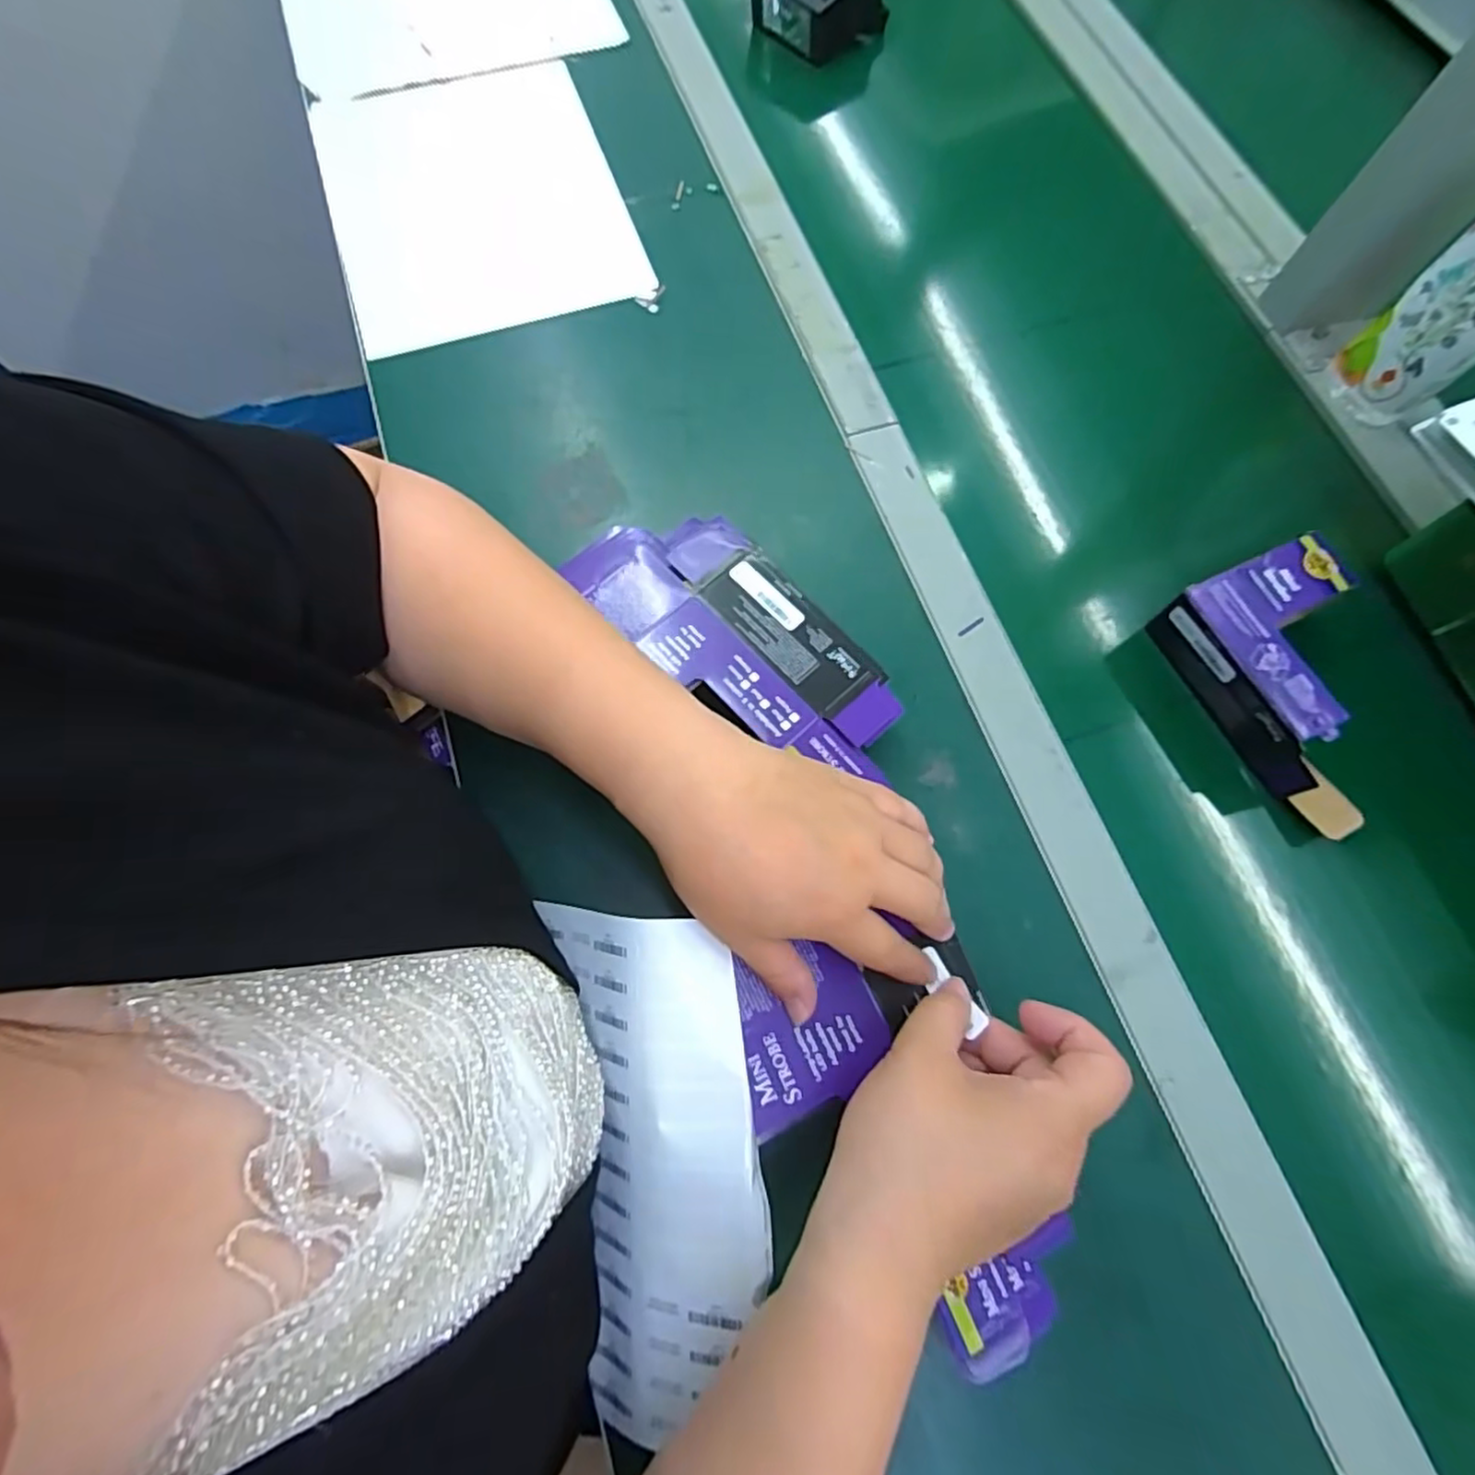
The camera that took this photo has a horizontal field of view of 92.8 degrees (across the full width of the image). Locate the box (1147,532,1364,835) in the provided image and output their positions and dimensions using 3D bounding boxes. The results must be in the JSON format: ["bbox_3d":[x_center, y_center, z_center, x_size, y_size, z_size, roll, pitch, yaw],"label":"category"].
[{"bbox_3d":[0.330,-0.031,0.406,0.091,0.043,0.153,-26,74,-9],"label":"box"}]

